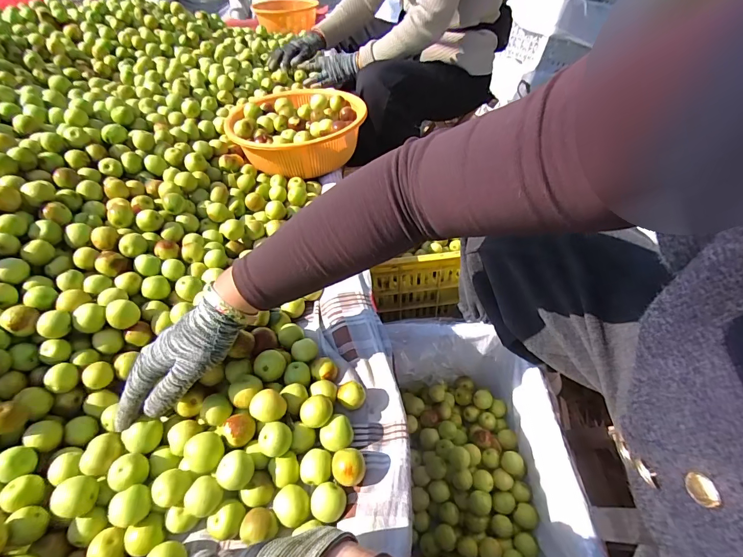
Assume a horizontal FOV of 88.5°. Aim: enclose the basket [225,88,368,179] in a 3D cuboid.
[{"bbox_3d":[-0.145,-0.294,0.759,0.251,0.080,0.251,-4,46,-1],"label":"basket"}]

